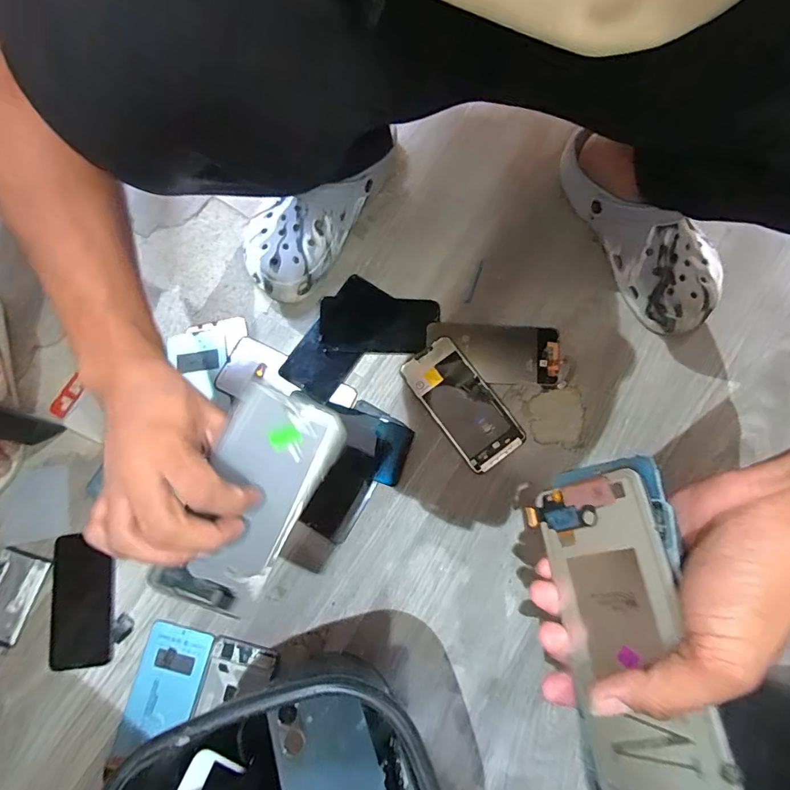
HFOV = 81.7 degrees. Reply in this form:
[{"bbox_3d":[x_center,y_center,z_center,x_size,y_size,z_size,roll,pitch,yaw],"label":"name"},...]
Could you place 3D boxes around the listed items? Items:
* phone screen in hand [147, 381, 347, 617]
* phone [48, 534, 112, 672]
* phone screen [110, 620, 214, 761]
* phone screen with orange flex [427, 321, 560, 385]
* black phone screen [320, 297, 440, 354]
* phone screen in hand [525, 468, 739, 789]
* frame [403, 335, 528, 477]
[{"bbox_3d":[-0.098,0.069,0.311,0.072,0.009,0.148,30,89,-9],"label":"phone screen in hand"},{"bbox_3d":[-0.351,0.227,0.508,0.070,0.004,0.139,-8,78,0],"label":"phone"},{"bbox_3d":[-0.247,0.317,0.488,0.071,0.007,0.132,14,78,4],"label":"phone screen"},{"bbox_3d":[0.117,-0.050,0.543,0.154,0.005,0.070,3,77,-1],"label":"phone screen with orange flex"},{"bbox_3d":[-0.020,-0.086,0.551,0.137,0.007,0.069,3,78,2],"label":"black phone screen"},{"bbox_3d":[0.118,0.123,0.245,0.004,0.072,0.155,10,61,-33],"label":"phone screen in hand"},{"bbox_3d":[0.077,0.011,0.533,0.072,0.009,0.154,-35,79,-6],"label":"frame"}]

